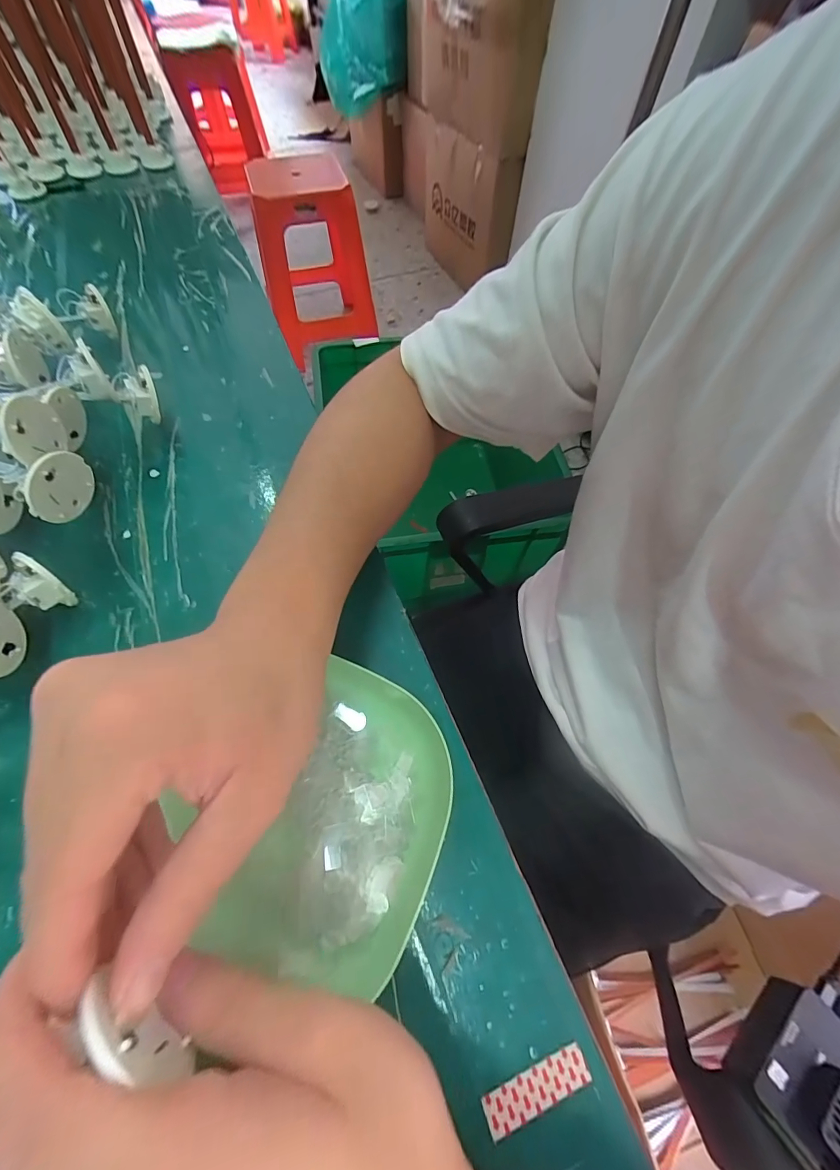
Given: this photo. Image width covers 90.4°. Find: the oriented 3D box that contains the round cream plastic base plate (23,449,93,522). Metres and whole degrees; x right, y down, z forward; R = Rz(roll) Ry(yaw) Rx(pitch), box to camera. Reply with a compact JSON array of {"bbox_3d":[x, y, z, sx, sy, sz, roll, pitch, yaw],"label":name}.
[{"bbox_3d":[-0.197,-0.054,0.229,0.004,0.035,0.038,25,65,11],"label":"round cream plastic base plate"}]

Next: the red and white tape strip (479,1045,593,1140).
[{"bbox_3d":[0.047,0.202,0.167,0.044,0.004,0.012,-18,52,-11],"label":"red and white tape strip"}]

